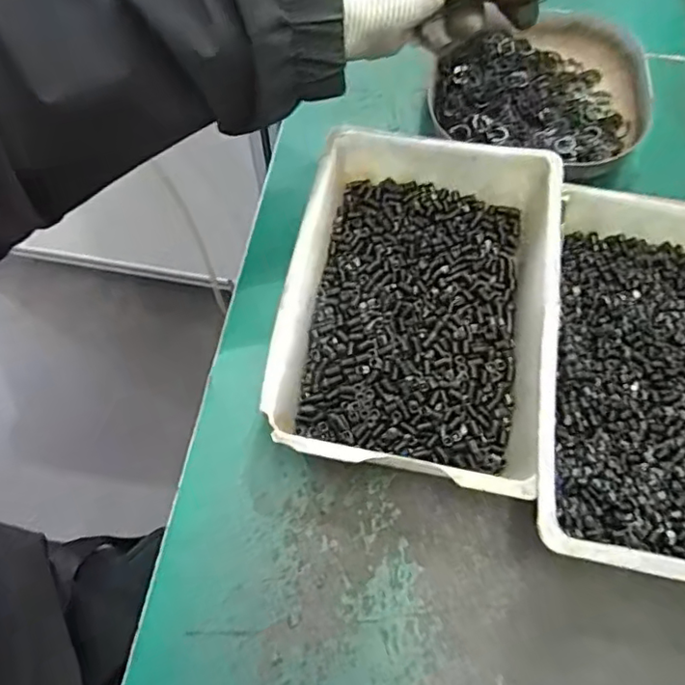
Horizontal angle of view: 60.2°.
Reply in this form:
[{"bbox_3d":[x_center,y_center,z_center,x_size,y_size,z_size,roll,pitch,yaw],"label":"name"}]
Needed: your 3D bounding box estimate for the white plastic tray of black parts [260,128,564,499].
[{"bbox_3d":[0.042,-0.022,0.338,0.140,0.053,0.198,9,66,5],"label":"white plastic tray of black parts"}]

